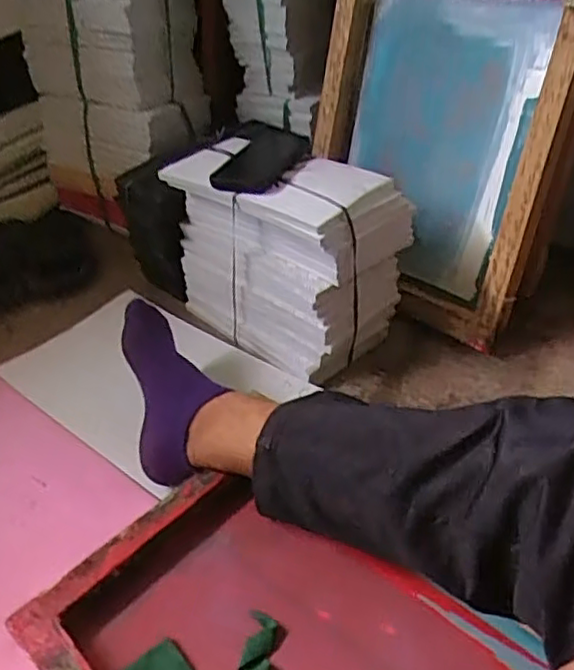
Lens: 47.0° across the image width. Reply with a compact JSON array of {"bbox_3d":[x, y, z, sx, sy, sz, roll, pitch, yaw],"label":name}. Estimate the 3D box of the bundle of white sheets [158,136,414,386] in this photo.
[{"bbox_3d":[-0.010,-0.116,0.936,0.296,0.242,0.174,29,51,35],"label":"bundle of white sheets"}]

